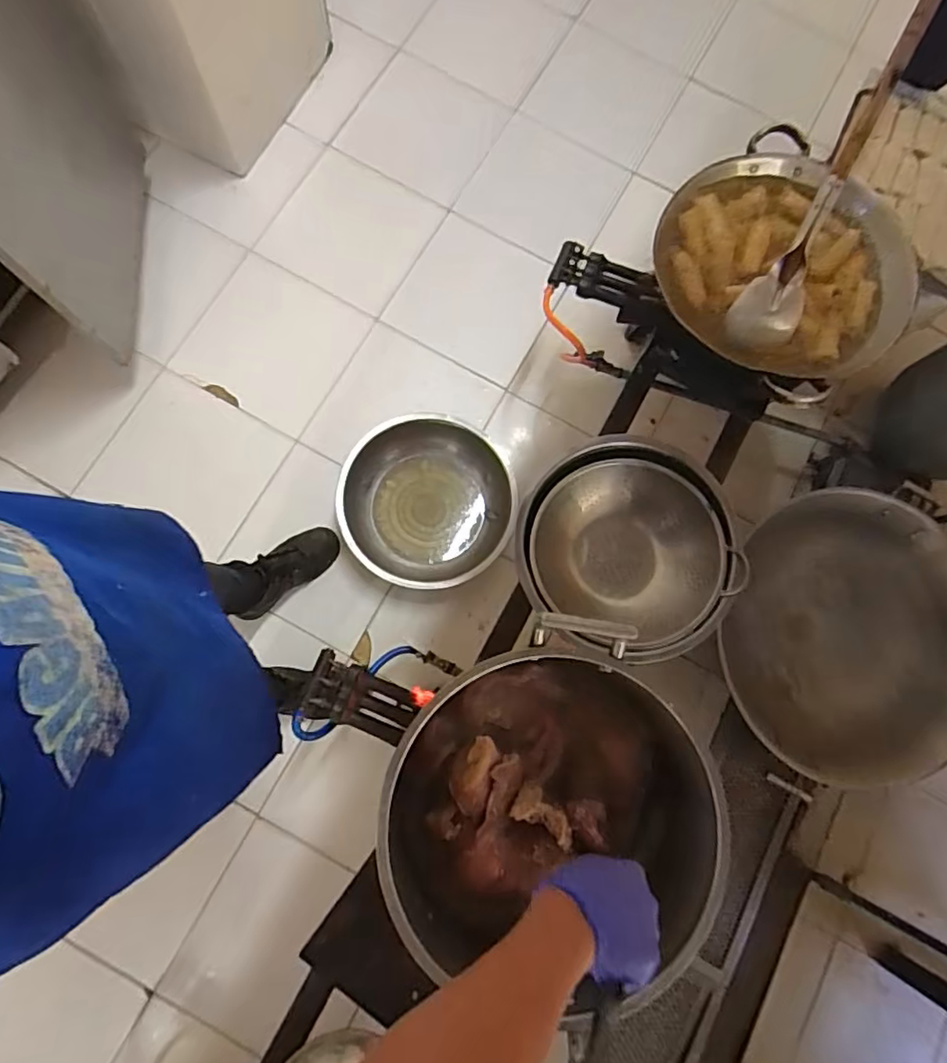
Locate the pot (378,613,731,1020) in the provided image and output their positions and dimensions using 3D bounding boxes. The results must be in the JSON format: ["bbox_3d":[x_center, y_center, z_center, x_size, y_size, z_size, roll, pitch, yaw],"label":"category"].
[{"bbox_3d":[0.092,0.358,0.764,0.415,0.233,0.355,-44,85,-10],"label":"pot"}]

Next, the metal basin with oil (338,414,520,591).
[{"bbox_3d":[-0.116,-0.065,1.418,0.418,0.105,0.395,1,79,-4],"label":"metal basin with oil"}]

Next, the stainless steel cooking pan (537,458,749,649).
[{"bbox_3d":[0.287,0.039,1.109,0.347,0.110,0.347,-1,84,7],"label":"stainless steel cooking pan"}]

